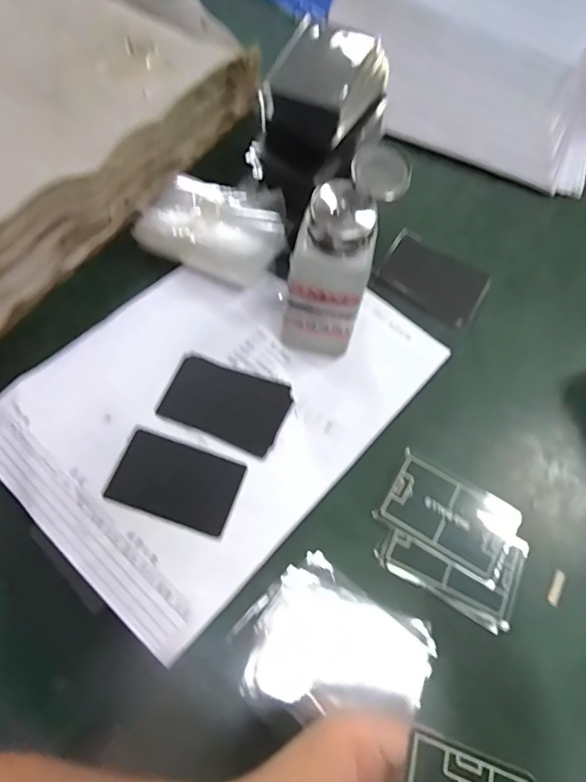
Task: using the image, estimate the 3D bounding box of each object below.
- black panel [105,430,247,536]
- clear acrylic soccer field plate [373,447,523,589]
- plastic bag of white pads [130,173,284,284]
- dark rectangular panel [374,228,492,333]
[{"bbox_3d":[-0.079,0.061,0.336,0.082,0.005,0.050,18,66,5],"label":"black panel"},{"bbox_3d":[0.108,0.085,0.337,0.087,0.004,0.056,30,67,10],"label":"clear acrylic soccer field plate"},{"bbox_3d":[-0.066,-0.131,0.403,0.112,0.017,0.067,21,97,-4],"label":"plastic bag of white pads"},{"bbox_3d":[0.120,-0.095,0.424,0.088,0.004,0.065,32,70,6],"label":"dark rectangular panel"}]

